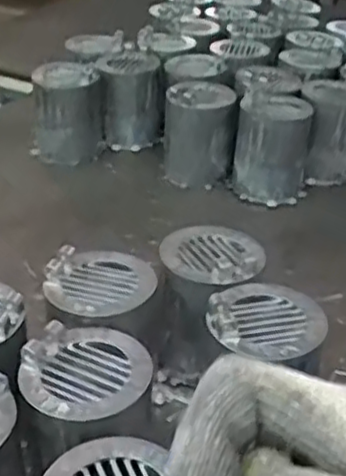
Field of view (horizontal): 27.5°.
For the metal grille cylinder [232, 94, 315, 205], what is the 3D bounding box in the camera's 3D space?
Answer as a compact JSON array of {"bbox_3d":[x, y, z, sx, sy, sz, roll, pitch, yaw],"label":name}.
[{"bbox_3d":[0.126,-0.116,0.906,0.090,0.111,0.091,6,33,6],"label":"metal grille cylinder"}]

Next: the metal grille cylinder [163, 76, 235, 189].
[{"bbox_3d":[0.034,-0.133,0.922,0.089,0.113,0.092,1,33,-1],"label":"metal grille cylinder"}]

